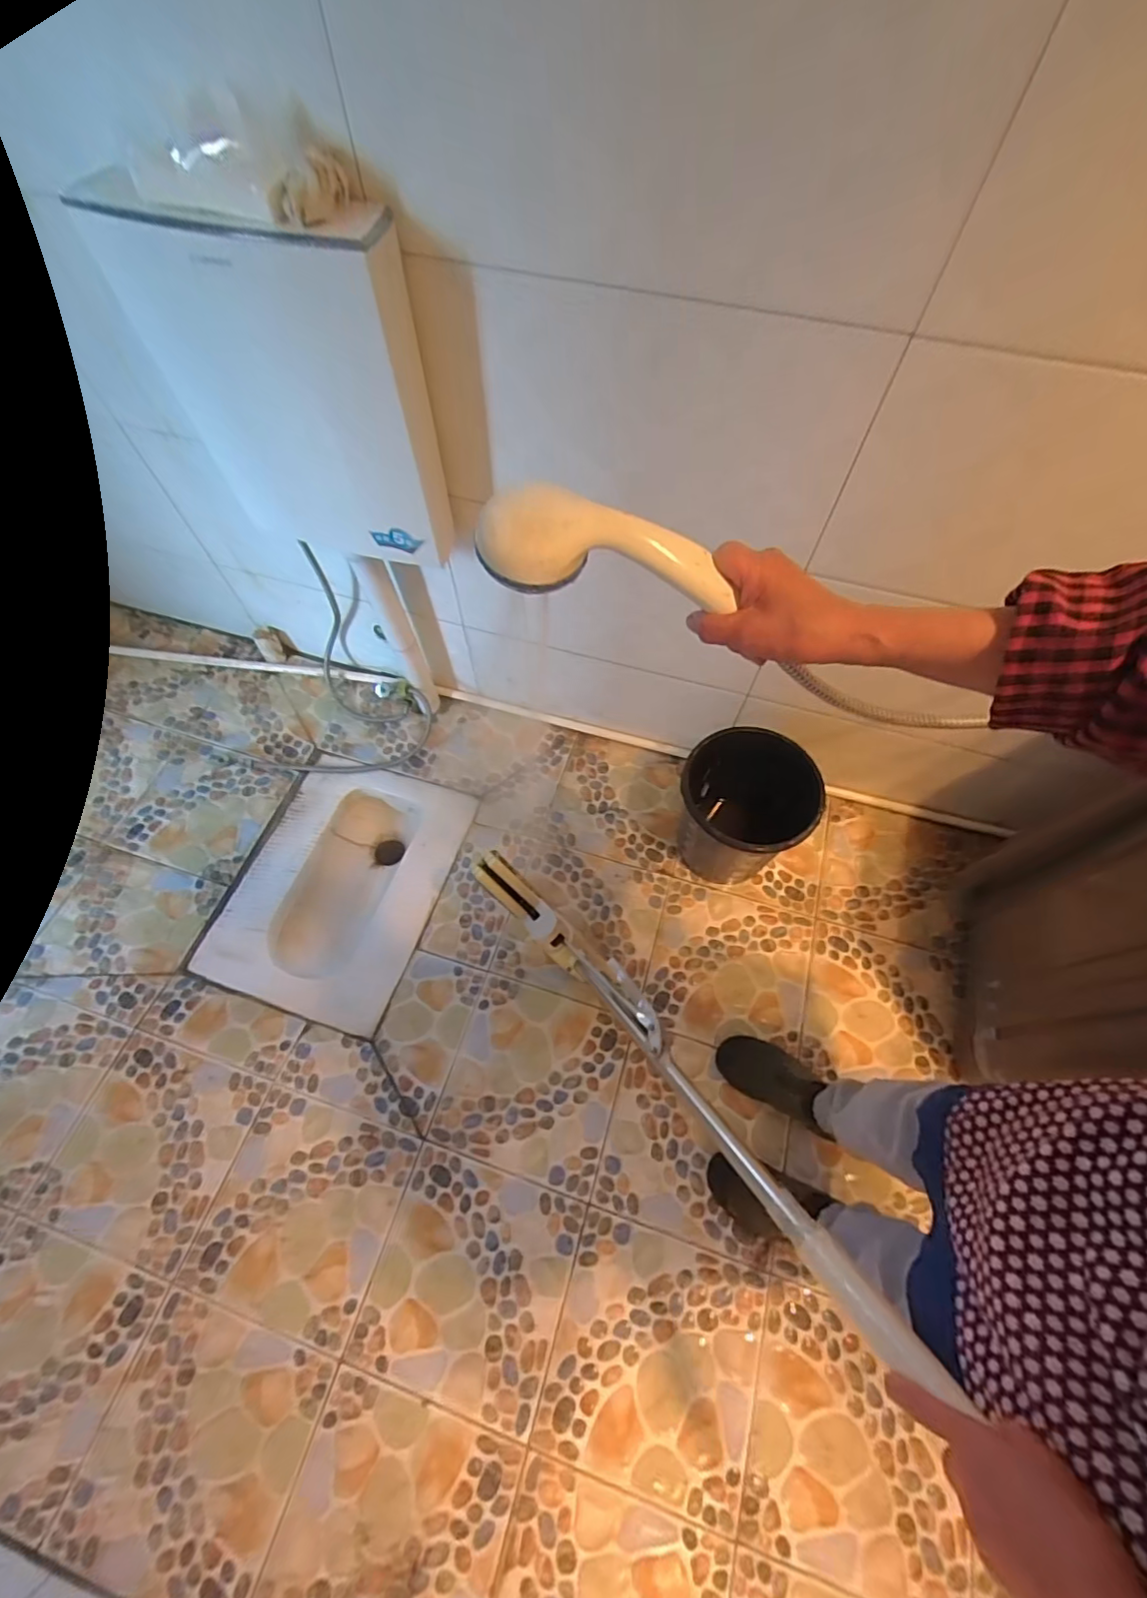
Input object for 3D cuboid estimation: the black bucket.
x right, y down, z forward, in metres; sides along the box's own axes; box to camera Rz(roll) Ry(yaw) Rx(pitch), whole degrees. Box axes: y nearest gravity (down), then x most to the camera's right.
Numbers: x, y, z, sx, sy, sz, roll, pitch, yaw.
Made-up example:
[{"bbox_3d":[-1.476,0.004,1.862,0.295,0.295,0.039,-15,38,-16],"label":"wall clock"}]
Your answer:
[{"bbox_3d":[0.330,0.040,1.143,0.205,0.290,0.249,15,63,8],"label":"black bucket"}]

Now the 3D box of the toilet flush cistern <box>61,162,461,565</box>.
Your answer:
[{"bbox_3d":[-0.397,-0.572,0.840,0.393,0.456,0.118,13,66,9],"label":"toilet flush cistern"}]

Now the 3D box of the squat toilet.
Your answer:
[{"bbox_3d":[-0.513,0.200,1.318,0.436,0.138,0.562,15,67,10],"label":"squat toilet"}]

